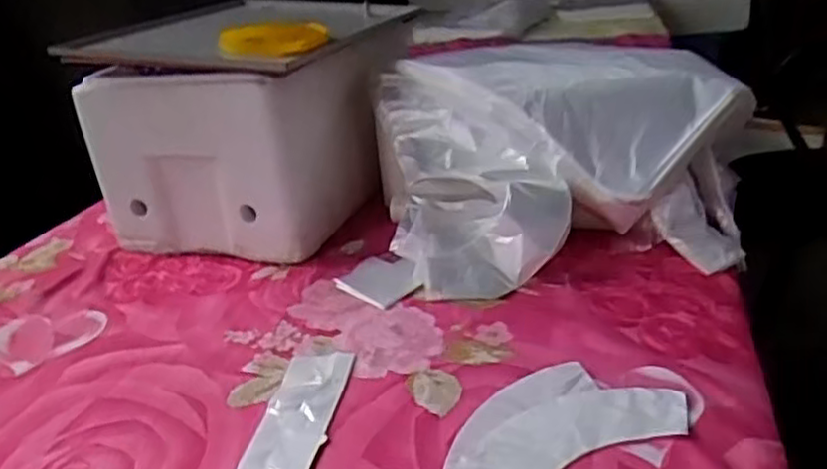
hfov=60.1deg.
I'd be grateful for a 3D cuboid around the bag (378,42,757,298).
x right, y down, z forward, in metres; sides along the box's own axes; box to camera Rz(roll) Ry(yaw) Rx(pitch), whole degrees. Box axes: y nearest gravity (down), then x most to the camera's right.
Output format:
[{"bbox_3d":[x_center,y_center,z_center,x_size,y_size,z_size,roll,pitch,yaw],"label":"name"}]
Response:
[{"bbox_3d":[0.182,-0.094,0.876,0.415,0.216,0.275,-7,25,-5],"label":"bag"}]

